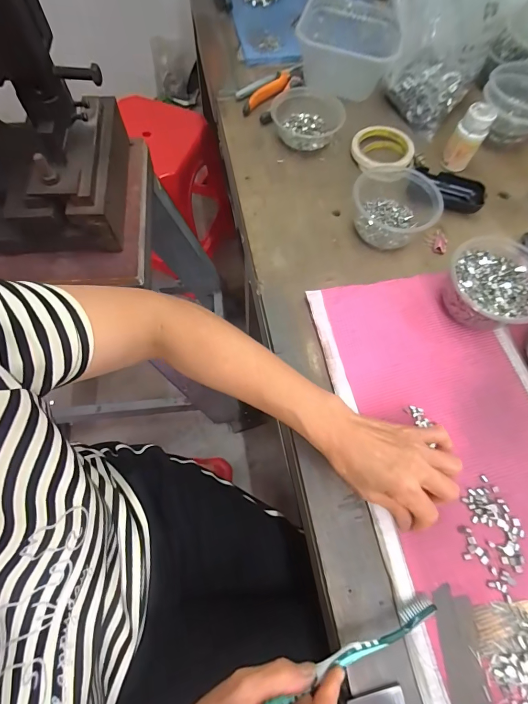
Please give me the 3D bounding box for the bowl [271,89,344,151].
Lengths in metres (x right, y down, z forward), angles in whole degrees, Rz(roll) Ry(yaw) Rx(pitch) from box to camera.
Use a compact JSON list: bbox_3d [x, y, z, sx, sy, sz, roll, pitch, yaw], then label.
[{"bbox_3d":[0.071,-0.382,0.569,0.118,0.043,0.111,-5,67,-4],"label":"bowl"}]

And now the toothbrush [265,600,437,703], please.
[{"bbox_3d":[0.080,0.255,0.293,0.158,0.010,0.015,-19,68,-14],"label":"toothbrush"}]

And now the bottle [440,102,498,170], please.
[{"bbox_3d":[0.315,-0.333,0.529,0.044,0.073,0.052,36,70,13],"label":"bottle"}]

